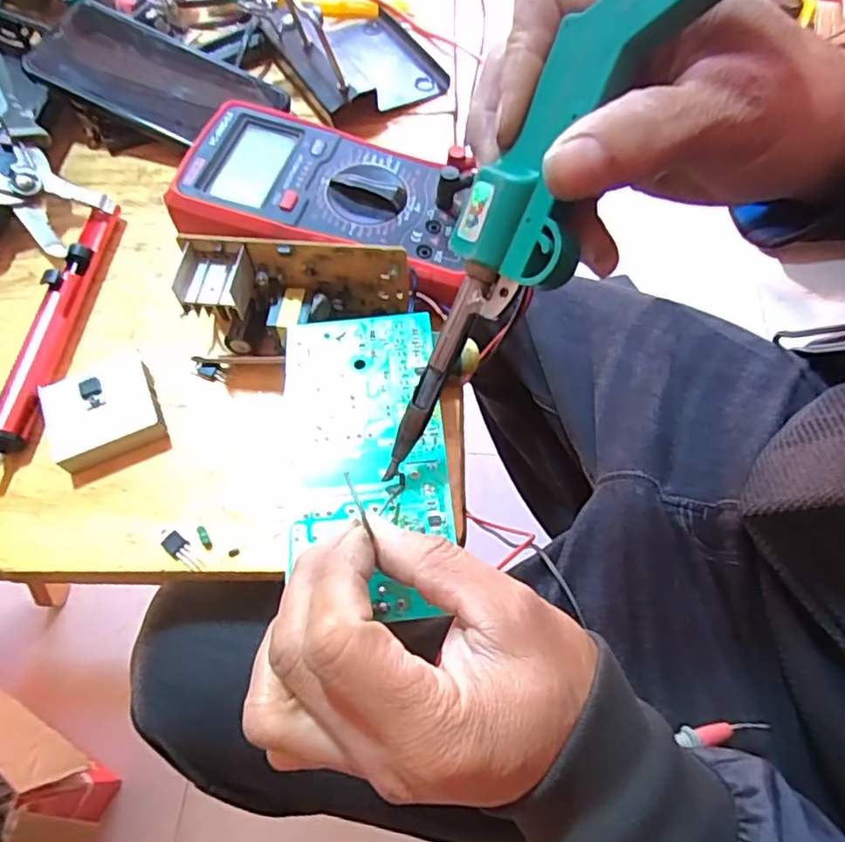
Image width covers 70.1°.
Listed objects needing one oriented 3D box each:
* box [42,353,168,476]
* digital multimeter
[{"bbox_3d":[-0.169,-0.006,0.320,0.054,0.018,0.049,-23,65,-10],"label":"box"},{"bbox_3d":[-0.053,-0.130,0.349,0.159,0.042,0.088,10,64,7],"label":"digital multimeter"}]

